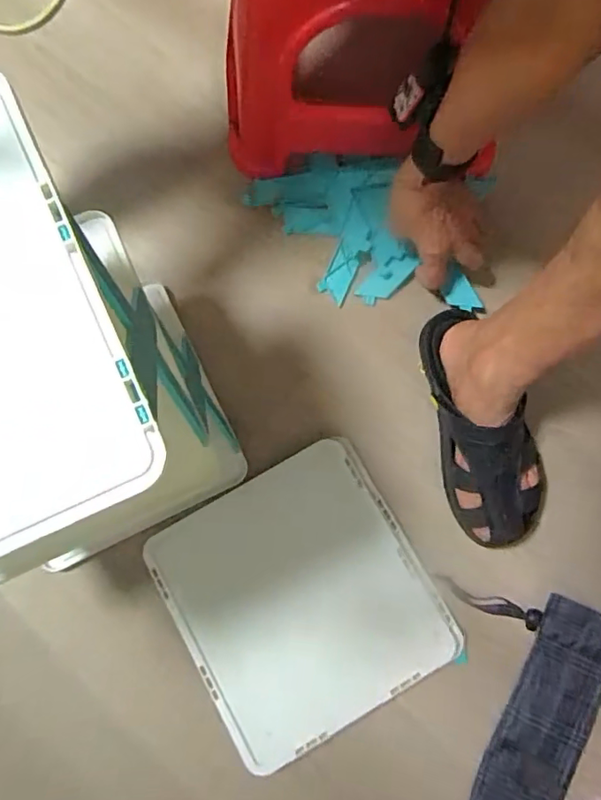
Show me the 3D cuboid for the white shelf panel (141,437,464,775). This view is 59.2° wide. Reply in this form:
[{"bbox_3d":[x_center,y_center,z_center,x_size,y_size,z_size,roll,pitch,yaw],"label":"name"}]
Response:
[{"bbox_3d":[0.001,0.204,0.553,0.250,0.014,0.257,-30,80,-5],"label":"white shelf panel"}]

